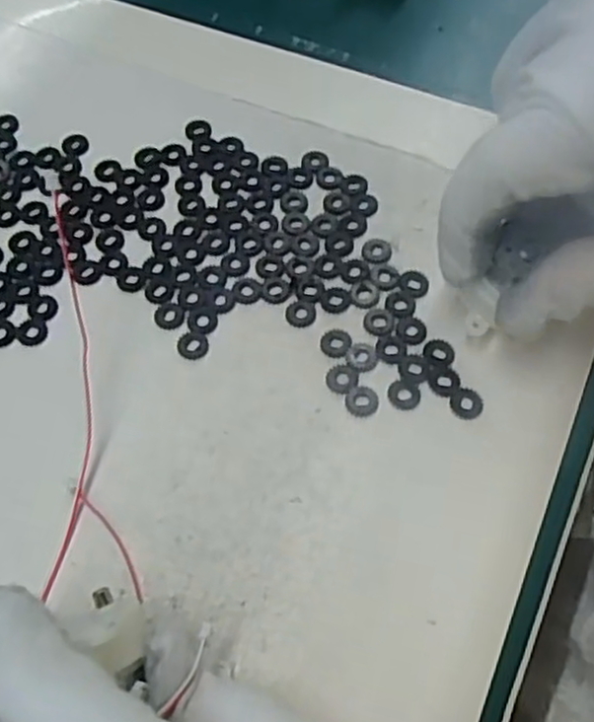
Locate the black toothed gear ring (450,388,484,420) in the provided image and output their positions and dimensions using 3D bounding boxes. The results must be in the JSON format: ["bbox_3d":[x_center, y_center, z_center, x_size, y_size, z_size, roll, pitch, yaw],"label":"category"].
[{"bbox_3d":[0.056,0.013,0.239,0.010,0.004,0.011,-1,63,1],"label":"black toothed gear ring"}]

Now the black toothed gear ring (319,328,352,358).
[{"bbox_3d":[0.013,-0.007,0.250,0.010,0.004,0.010,-1,63,1],"label":"black toothed gear ring"}]

